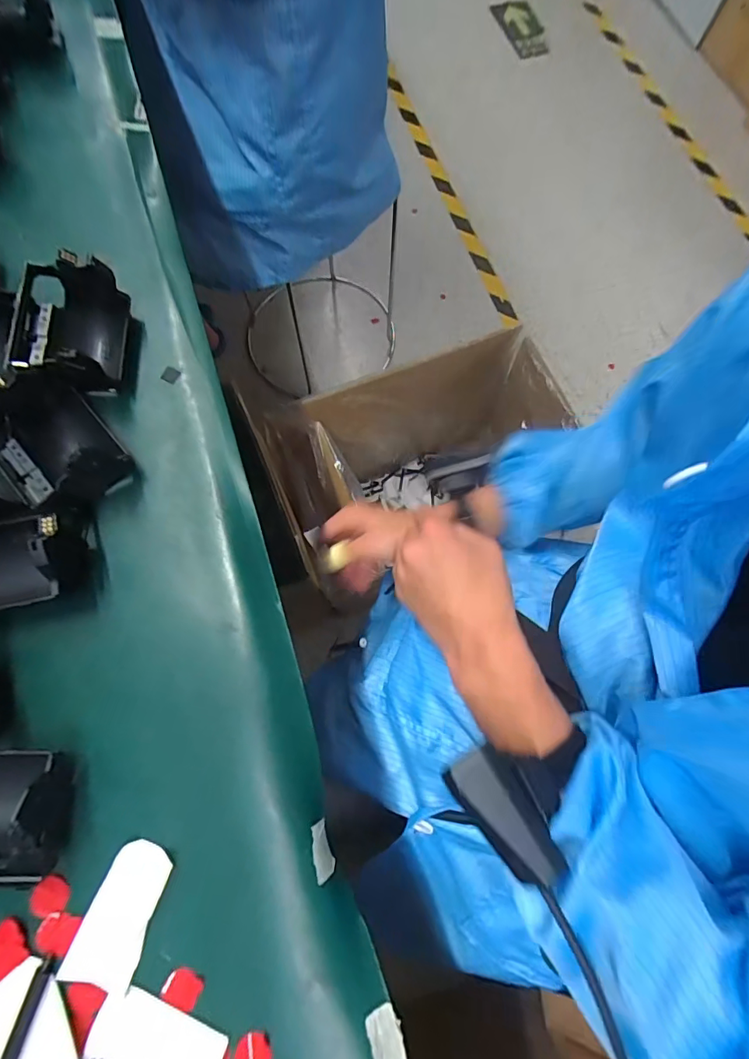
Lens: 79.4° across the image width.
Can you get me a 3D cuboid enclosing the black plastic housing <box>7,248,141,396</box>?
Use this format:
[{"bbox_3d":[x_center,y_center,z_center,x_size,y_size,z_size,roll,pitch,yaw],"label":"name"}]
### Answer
[{"bbox_3d":[-0.181,-0.118,0.273,0.061,0.041,0.077,3,74,-1],"label":"black plastic housing"}]

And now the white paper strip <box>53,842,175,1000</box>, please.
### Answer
[{"bbox_3d":[-0.115,0.175,0.206,0.030,0.004,0.055,21,75,4],"label":"white paper strip"}]

